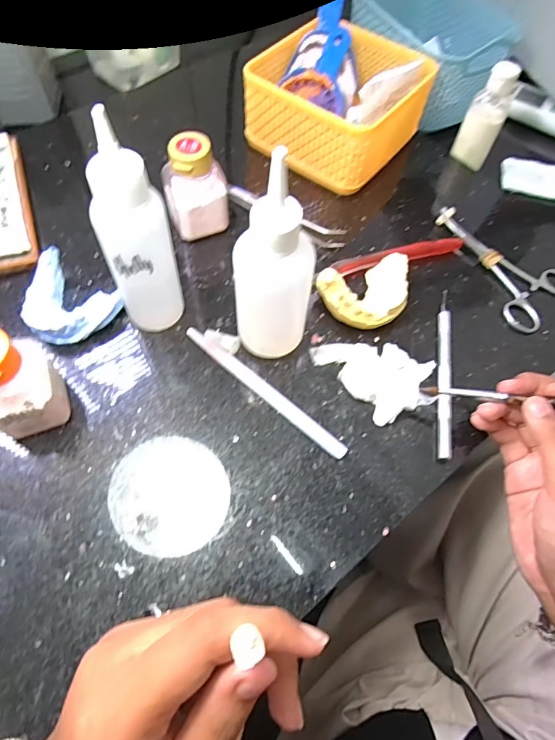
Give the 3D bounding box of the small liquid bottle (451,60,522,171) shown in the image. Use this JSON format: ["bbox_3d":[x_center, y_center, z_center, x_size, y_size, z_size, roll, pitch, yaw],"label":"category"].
[{"bbox_3d":[0.189,-0.230,0.403,0.033,0.081,0.024,25,64,10],"label":"small liquid bottle"}]

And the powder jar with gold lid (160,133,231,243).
[{"bbox_3d":[-0.061,-0.137,0.334,0.045,0.063,0.035,-11,63,-9],"label":"powder jar with gold lid"}]

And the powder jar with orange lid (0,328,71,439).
[{"bbox_3d":[-0.150,0.008,0.257,0.040,0.071,0.037,-20,65,-13],"label":"powder jar with orange lid"}]

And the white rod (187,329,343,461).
[{"bbox_3d":[-0.010,0.012,0.301,0.138,0.005,0.010,39,67,16],"label":"white rod"}]

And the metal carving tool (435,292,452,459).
[{"bbox_3d":[0.118,-0.003,0.313,0.008,0.009,0.137,10,62,2],"label":"metal carving tool"}]

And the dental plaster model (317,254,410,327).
[{"bbox_3d":[0.066,-0.055,0.326,0.066,0.029,0.050,-12,64,-10],"label":"dental plaster model"}]

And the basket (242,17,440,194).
[{"bbox_3d":[0.056,-0.249,0.408,0.131,0.062,0.139,34,66,14],"label":"basket"}]

